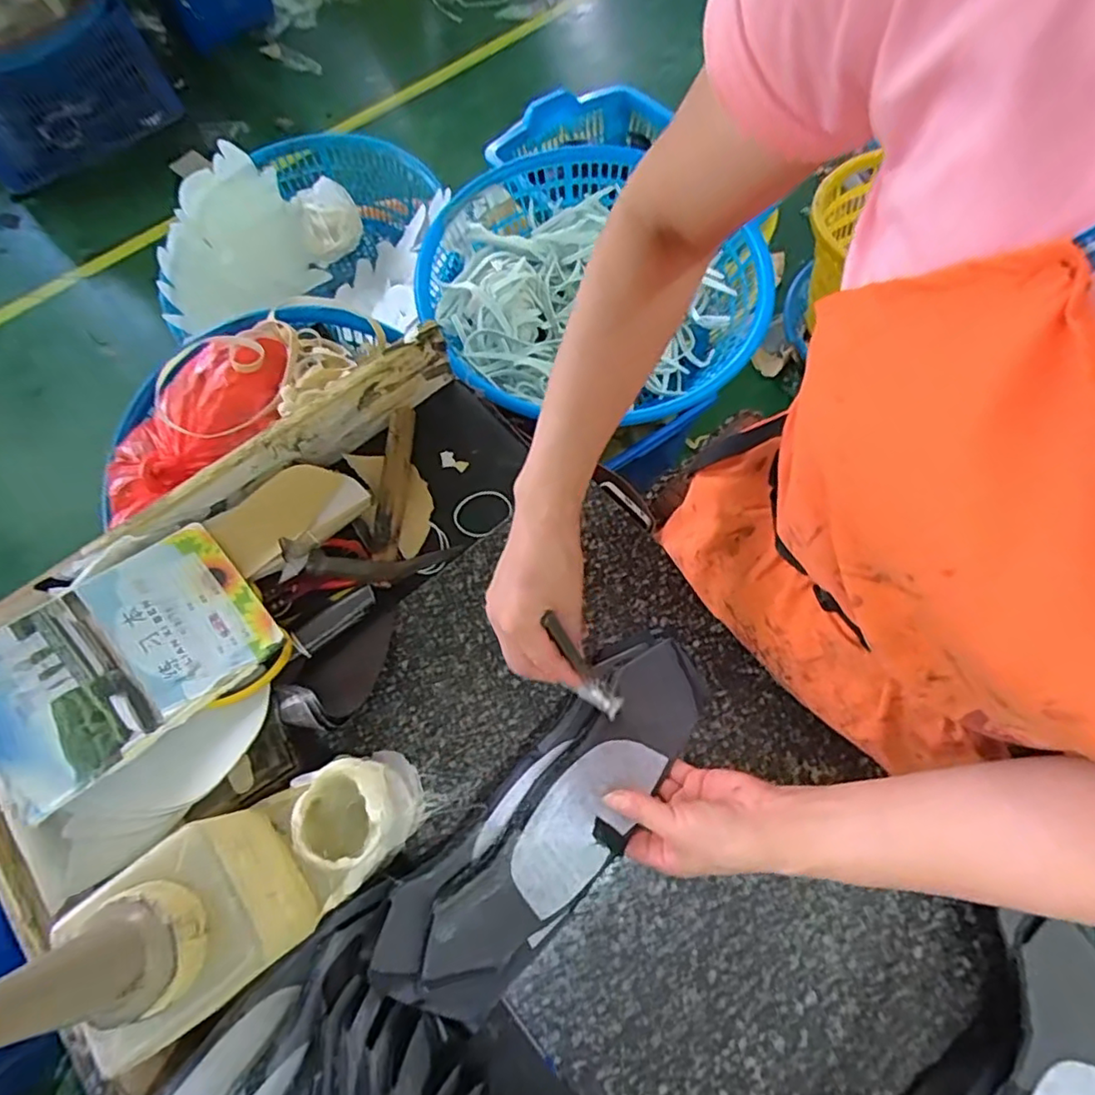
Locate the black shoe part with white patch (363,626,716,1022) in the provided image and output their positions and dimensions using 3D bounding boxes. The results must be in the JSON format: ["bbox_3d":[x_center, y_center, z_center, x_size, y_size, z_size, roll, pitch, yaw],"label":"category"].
[{"bbox_3d":[0.011,0.200,0.469,0.100,0.068,0.326,38,72,14],"label":"black shoe part with white patch"}]

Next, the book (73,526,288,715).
[{"bbox_3d":[-0.304,0.055,0.507,0.105,0.013,0.132,-36,82,-24],"label":"book"}]

